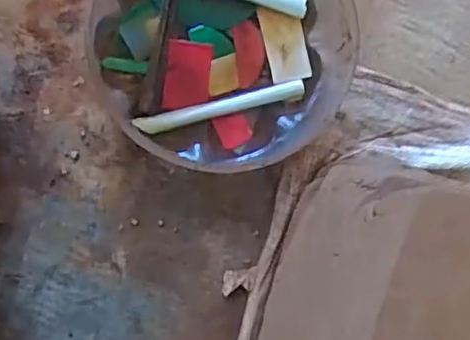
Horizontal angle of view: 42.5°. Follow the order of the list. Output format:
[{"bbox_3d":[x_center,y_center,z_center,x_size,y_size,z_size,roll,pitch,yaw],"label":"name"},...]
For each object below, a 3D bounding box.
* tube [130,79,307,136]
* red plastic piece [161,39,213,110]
[{"bbox_3d":[-0.014,-0.065,0.632,0.177,0.014,0.019,-15,96,-9],"label":"tube"},{"bbox_3d":[-0.048,-0.097,0.619,0.046,0.004,0.069,5,96,-11],"label":"red plastic piece"}]

